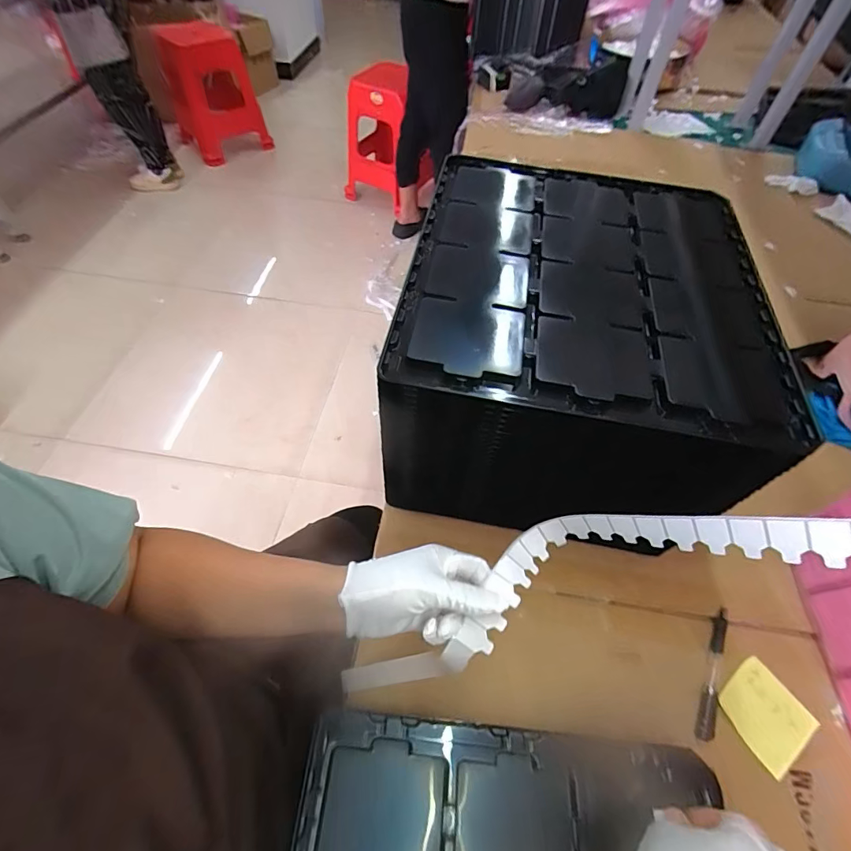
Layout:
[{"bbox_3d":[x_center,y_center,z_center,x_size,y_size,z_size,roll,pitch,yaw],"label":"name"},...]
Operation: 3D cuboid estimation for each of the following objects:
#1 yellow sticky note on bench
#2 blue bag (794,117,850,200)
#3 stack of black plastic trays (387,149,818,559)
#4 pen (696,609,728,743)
[{"bbox_3d":[0.342,0.289,0.441,0.077,0.008,0.076,-30,62,-20],"label":"yellow sticky note on bench"},{"bbox_3d":[0.999,-0.607,1.024,0.193,0.078,0.255,20,57,11],"label":"blue bag"},{"bbox_3d":[0.161,-0.088,0.536,0.341,0.248,0.382,10,56,5],"label":"stack of black plastic trays"},{"bbox_3d":[0.298,0.253,0.455,0.016,0.009,0.136,26,59,16],"label":"pen"}]

